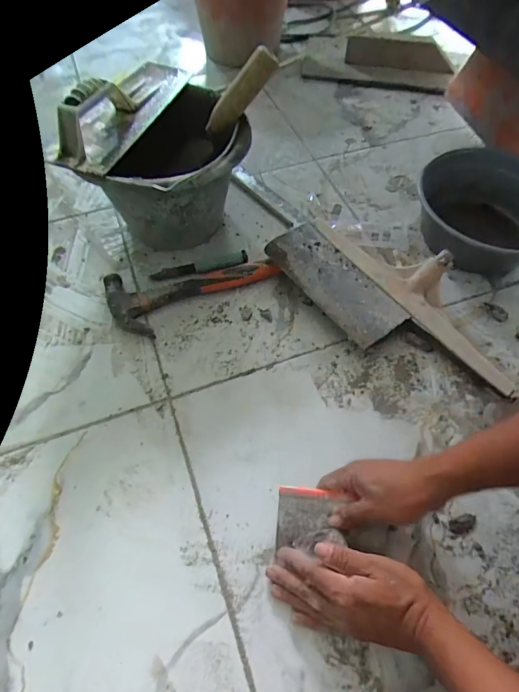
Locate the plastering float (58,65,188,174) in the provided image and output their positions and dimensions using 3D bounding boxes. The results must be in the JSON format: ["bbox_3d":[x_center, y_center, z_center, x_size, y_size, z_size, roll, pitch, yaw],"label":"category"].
[{"bbox_3d":[-0.202,-0.360,0.576,0.092,0.073,0.305,12,60,7],"label":"plastering float"}]

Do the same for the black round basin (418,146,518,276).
[{"bbox_3d":[0.386,-0.214,0.658,0.242,0.096,0.225,0,59,0],"label":"black round basin"}]

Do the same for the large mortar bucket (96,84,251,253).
[{"bbox_3d":[-0.115,-0.260,0.640,0.189,0.173,0.254,23,62,13],"label":"large mortar bucket"}]

